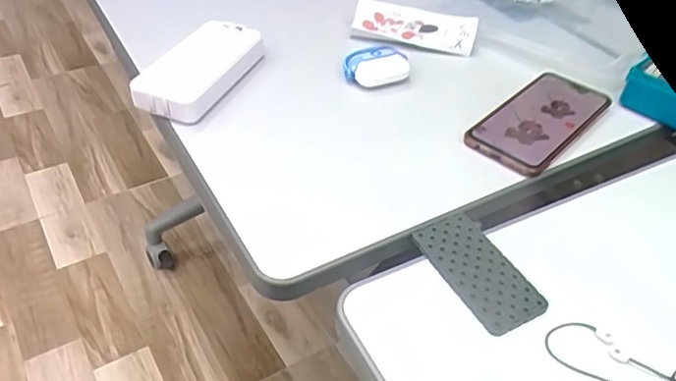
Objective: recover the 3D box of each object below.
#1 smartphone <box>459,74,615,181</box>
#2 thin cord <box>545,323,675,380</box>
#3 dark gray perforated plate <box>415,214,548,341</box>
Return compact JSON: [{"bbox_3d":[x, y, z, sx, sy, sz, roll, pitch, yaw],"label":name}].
[{"bbox_3d":[0.194,-0.070,0.540,0.077,0.011,0.160,35,50,29],"label":"smartphone"},{"bbox_3d":[0.191,0.113,0.361,0.109,0.009,0.036,17,44,13],"label":"thin cord"},{"bbox_3d":[0.101,0.056,0.409,0.052,0.004,0.099,-16,46,-21],"label":"dark gray perforated plate"}]

